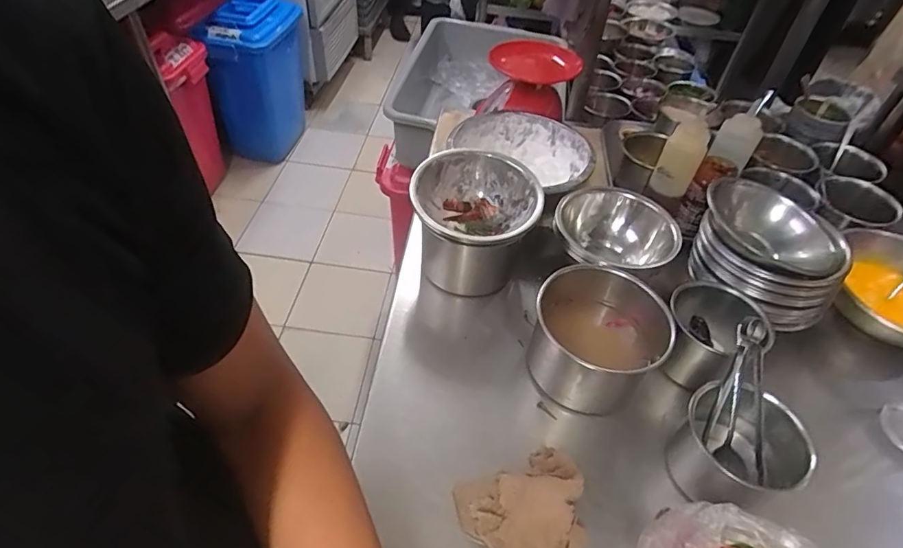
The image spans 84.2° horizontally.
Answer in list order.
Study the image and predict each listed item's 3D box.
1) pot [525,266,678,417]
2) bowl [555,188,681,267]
[{"bbox_3d":[0.173,0.083,0.611,0.151,0.115,0.152,3,47,-3],"label":"pot"},{"bbox_3d":[0.230,-0.054,0.744,0.168,0.082,0.168,3,47,-3],"label":"bowl"}]

